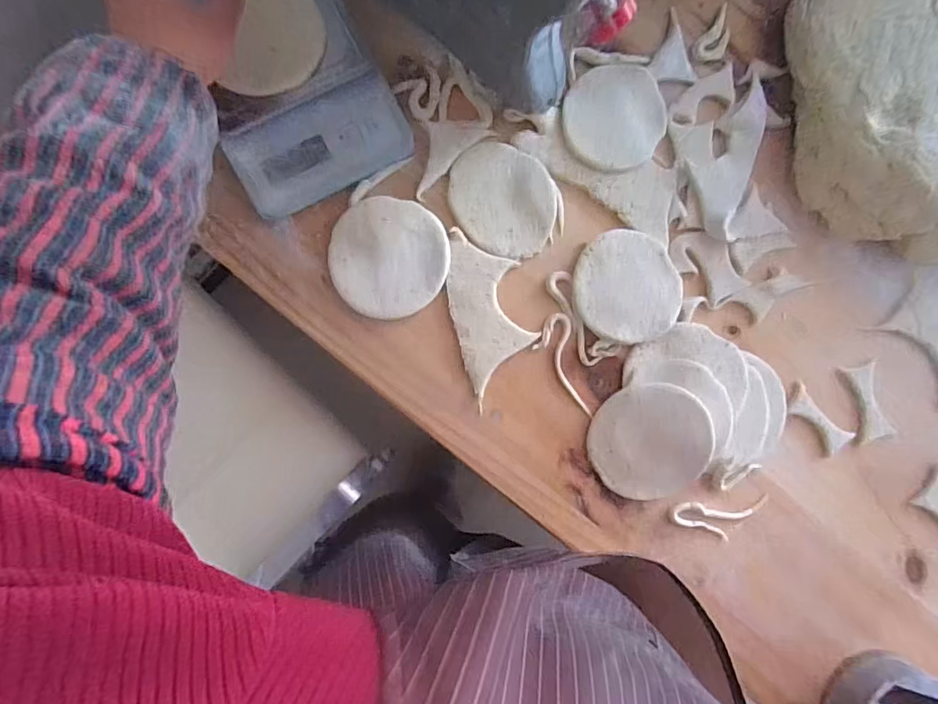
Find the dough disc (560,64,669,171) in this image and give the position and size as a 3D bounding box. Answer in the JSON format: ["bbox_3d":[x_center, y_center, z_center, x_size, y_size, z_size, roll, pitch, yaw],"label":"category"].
[{"bbox_3d":[0.143,-0.232,0.509,0.099,0.009,0.111,13,85,-4],"label":"dough disc"}]

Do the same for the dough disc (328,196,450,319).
[{"bbox_3d":[-0.074,-0.088,0.484,0.107,0.008,0.108,2,86,-5],"label":"dough disc"}]

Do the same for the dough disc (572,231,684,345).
[{"bbox_3d":[0.152,-0.062,0.497,0.102,0.013,0.102,0,86,-5],"label":"dough disc"}]

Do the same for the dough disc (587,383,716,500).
[{"bbox_3d":[0.168,0.084,0.483,0.107,0.012,0.105,-5,96,9],"label":"dough disc"}]

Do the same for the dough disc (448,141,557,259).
[{"bbox_3d":[0.033,-0.148,0.498,0.104,0.005,0.102,0,86,-5],"label":"dough disc"}]

